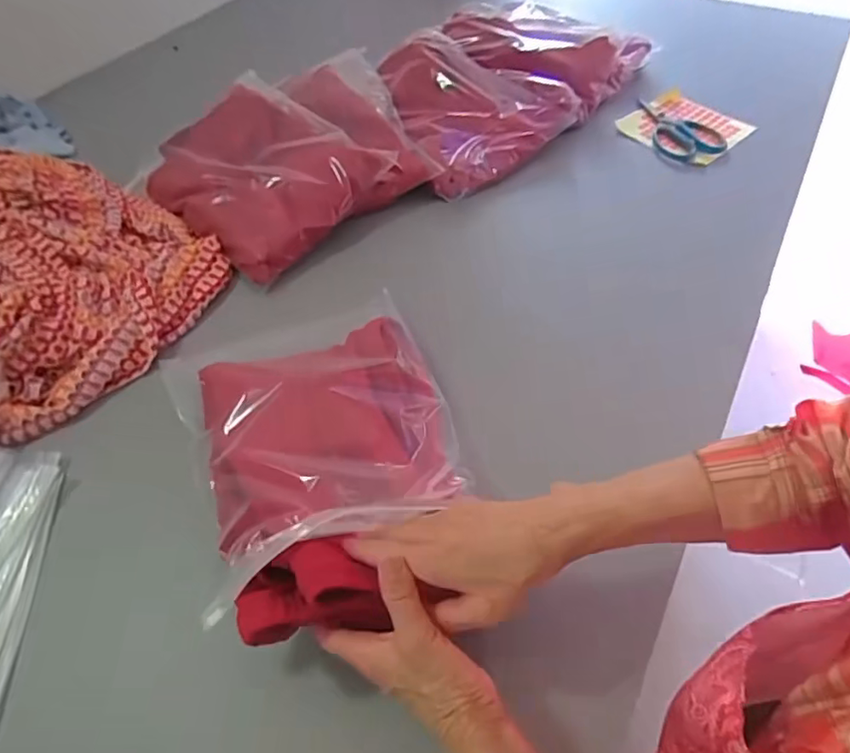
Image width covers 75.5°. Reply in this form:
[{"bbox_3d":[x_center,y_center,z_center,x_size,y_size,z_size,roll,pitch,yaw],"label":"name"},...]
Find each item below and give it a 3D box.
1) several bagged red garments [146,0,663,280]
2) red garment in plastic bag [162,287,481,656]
[{"bbox_3d":[-0.168,-0.301,0.739,0.359,0.080,0.277,-35,59,-21],"label":"several bagged red garments"},{"bbox_3d":[-0.091,0.043,0.471,0.227,0.049,0.352,-14,39,-15],"label":"red garment in plastic bag"}]

